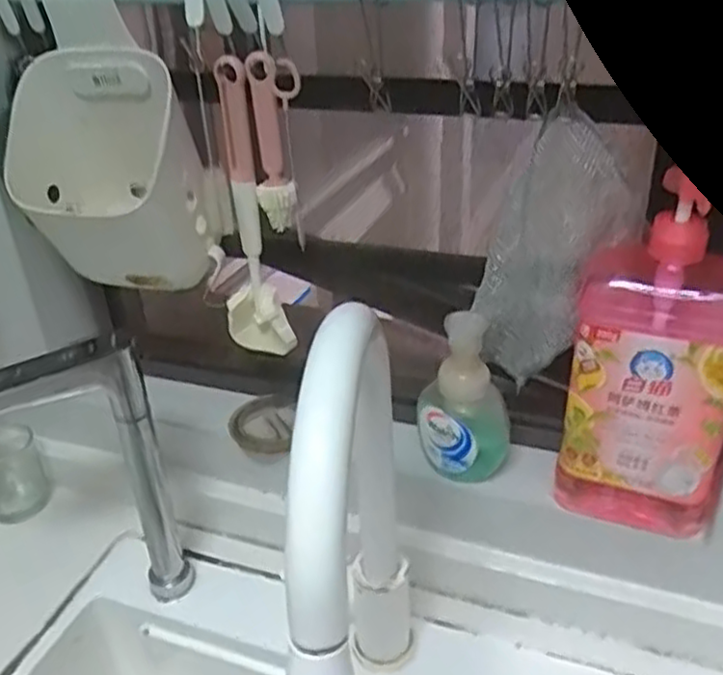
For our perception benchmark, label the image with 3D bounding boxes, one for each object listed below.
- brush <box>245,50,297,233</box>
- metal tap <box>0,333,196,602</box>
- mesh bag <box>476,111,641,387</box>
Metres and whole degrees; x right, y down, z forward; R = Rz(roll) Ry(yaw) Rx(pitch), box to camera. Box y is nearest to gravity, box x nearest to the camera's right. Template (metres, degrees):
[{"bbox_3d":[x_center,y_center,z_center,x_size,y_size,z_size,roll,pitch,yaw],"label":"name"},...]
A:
[{"bbox_3d":[-0.071,-0.151,0.581,0.029,0.136,0.024,-5,31,-3],"label":"brush"},{"bbox_3d":[-0.252,0.130,0.637,0.162,0.268,0.046,-10,32,-11],"label":"metal tap"},{"bbox_3d":[0.144,-0.058,0.551,0.106,0.207,0.042,10,33,20],"label":"mesh bag"}]

